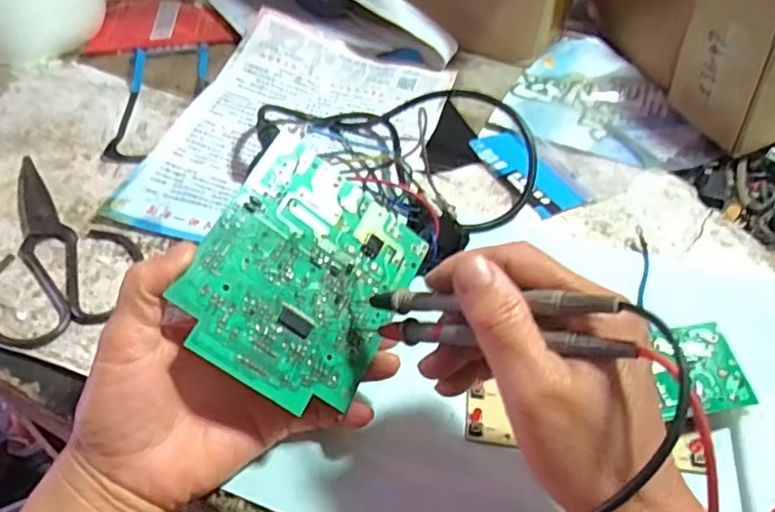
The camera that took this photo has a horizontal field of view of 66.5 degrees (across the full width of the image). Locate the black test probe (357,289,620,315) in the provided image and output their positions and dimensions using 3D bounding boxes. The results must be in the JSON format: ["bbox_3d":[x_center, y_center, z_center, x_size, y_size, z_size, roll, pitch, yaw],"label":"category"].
[{"bbox_3d":[0.036,0.021,0.257,0.133,0.011,0.008,-4,34,45],"label":"black test probe"}]

